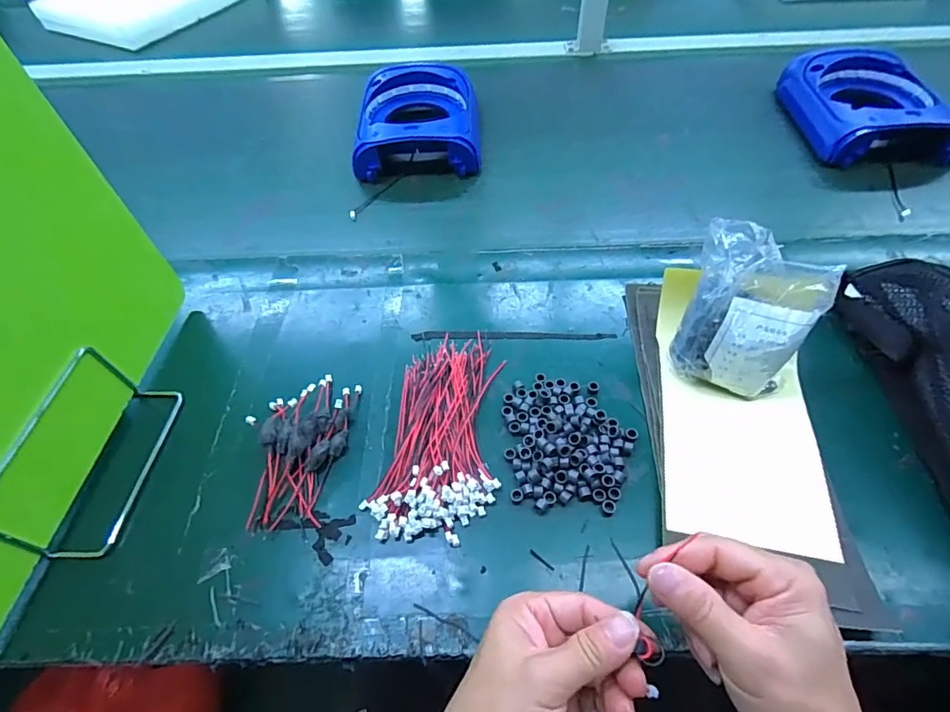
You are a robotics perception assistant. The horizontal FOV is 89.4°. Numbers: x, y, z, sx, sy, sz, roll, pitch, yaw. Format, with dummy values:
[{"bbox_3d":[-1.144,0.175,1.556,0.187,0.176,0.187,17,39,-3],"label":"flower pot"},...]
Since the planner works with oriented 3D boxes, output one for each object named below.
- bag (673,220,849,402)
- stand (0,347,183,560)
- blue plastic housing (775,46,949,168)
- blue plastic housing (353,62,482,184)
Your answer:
[{"bbox_3d":[0.220,-0.027,0.398,0.097,0.136,0.061,26,59,22],"label":"bag"},{"bbox_3d":[-0.309,0.073,0.385,0.055,0.085,0.152,-1,53,4],"label":"stand"},{"bbox_3d":[0.550,-0.359,0.683,0.166,0.059,0.241,-1,53,4],"label":"blue plastic housing"},{"bbox_3d":[-0.078,-0.330,0.687,0.163,0.076,0.193,-2,53,3],"label":"blue plastic housing"}]

